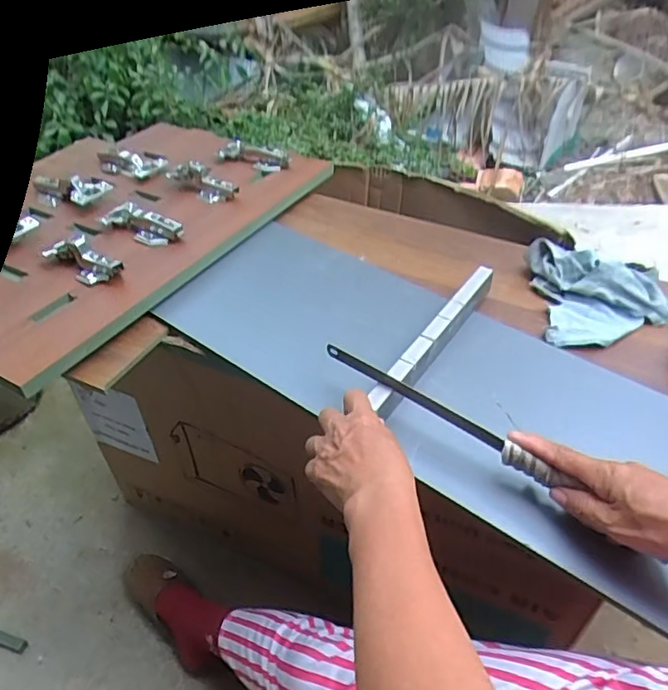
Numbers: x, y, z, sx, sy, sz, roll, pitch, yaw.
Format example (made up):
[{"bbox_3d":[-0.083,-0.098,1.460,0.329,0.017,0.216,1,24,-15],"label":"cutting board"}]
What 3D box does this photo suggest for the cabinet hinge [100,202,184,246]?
[{"bbox_3d":[-0.246,-0.154,0.718,0.120,0.022,0.035,28,50,27],"label":"cabinet hinge"}]

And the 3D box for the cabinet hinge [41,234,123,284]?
[{"bbox_3d":[-0.289,-0.100,0.647,0.105,0.033,0.034,26,49,26],"label":"cabinet hinge"}]

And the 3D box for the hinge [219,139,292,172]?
[{"bbox_3d":[-0.123,-0.292,0.874,0.115,0.025,0.030,18,46,19],"label":"hinge"}]

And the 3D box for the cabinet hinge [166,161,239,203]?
[{"bbox_3d":[-0.186,-0.230,0.795,0.110,0.036,0.028,27,50,26],"label":"cabinet hinge"}]

